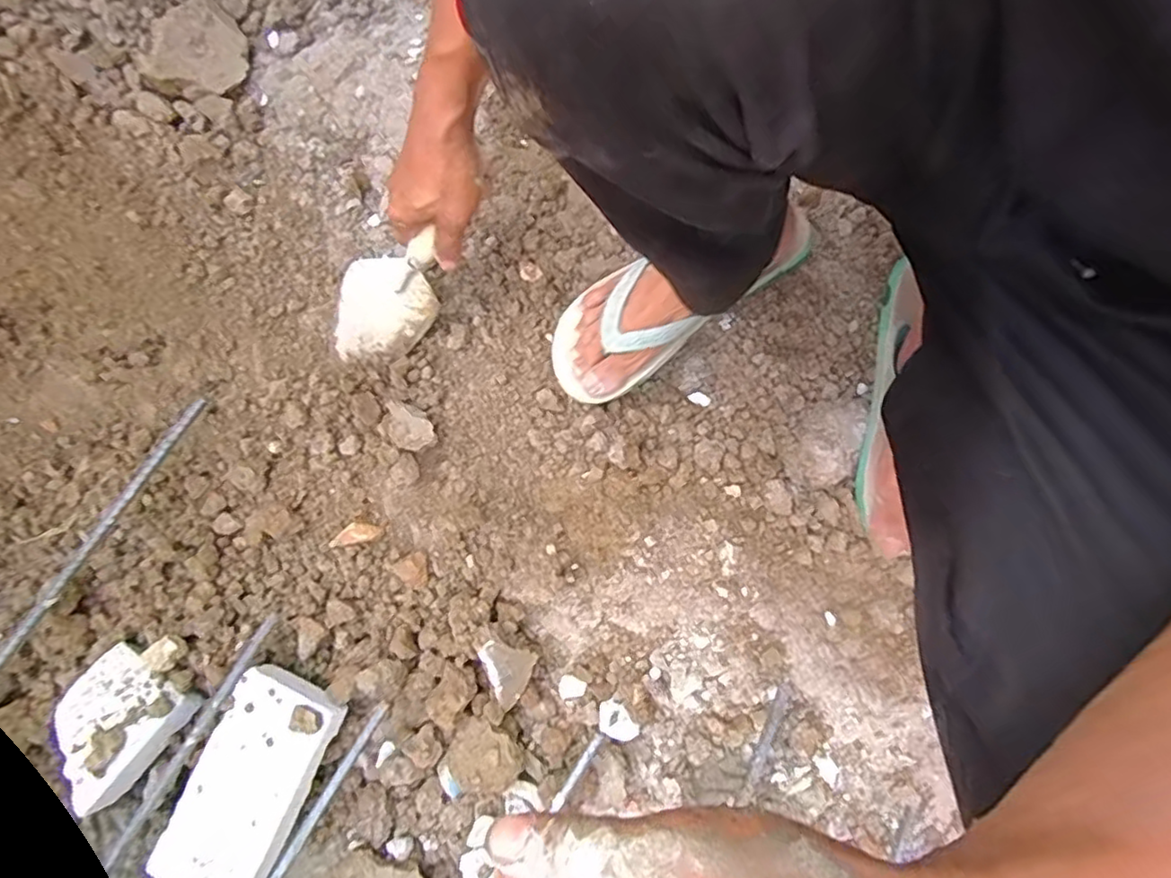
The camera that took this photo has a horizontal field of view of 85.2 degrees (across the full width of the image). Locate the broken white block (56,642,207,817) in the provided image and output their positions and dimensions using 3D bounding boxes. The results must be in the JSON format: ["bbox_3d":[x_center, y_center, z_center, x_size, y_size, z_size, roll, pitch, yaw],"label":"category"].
[{"bbox_3d":[-0.456,0.270,0.620,0.100,0.050,0.127,33,71,12],"label":"broken white block"}]

